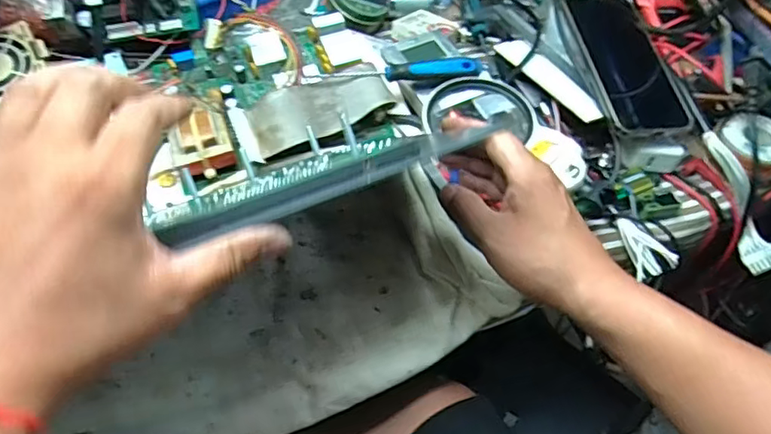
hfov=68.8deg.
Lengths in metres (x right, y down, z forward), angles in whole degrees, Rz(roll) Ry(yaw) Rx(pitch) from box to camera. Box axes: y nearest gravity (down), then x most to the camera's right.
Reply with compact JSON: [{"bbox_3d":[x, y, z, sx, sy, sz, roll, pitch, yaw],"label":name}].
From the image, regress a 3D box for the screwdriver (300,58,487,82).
[{"bbox_3d":[0.008,-0.128,0.504,0.158,0.021,0.018,-3,53,-7],"label":"screwdriver"}]

